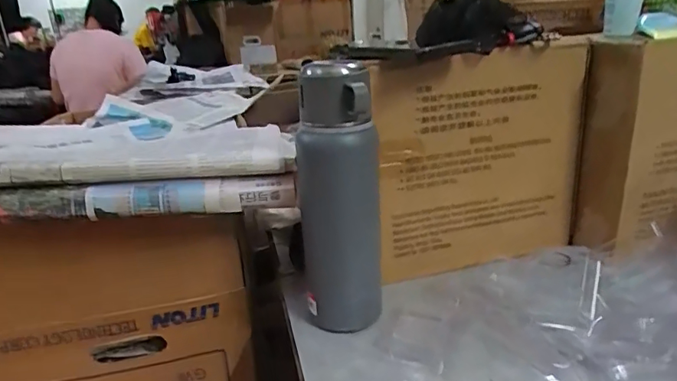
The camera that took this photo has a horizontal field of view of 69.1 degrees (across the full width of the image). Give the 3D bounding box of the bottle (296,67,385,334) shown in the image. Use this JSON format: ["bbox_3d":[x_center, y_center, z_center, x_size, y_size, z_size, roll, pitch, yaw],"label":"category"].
[{"bbox_3d":[0.001,0.012,0.492,0.079,0.261,0.063,-5,20,-5],"label":"bottle"}]

